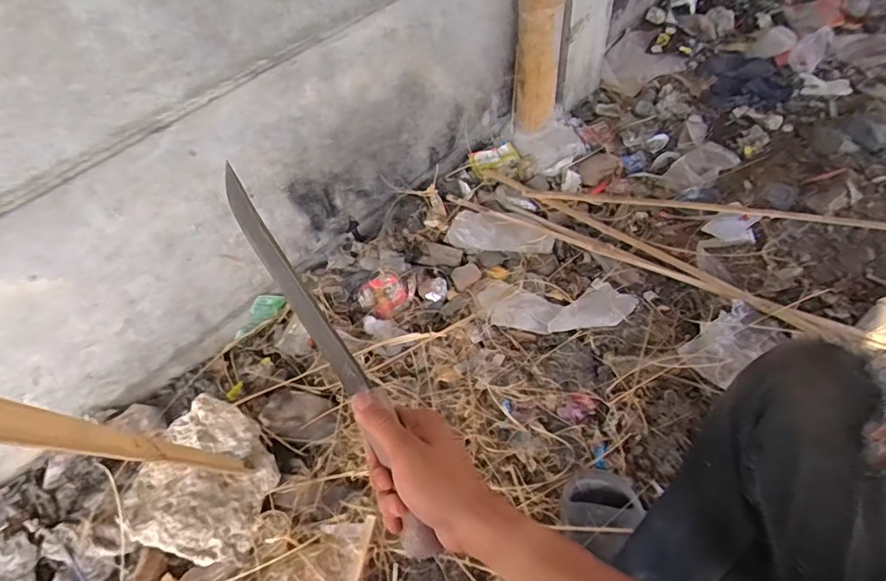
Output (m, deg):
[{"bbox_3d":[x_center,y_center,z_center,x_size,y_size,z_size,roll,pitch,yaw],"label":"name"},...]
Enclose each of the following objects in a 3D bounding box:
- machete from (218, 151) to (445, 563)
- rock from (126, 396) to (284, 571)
[{"bbox_3d":[-0.113,0.040,0.453,0.034,0.033,0.407,-28,69,-16],"label":"machete"},{"bbox_3d":[-0.366,0.291,0.785,0.199,0.081,0.210,17,57,18],"label":"rock"}]

